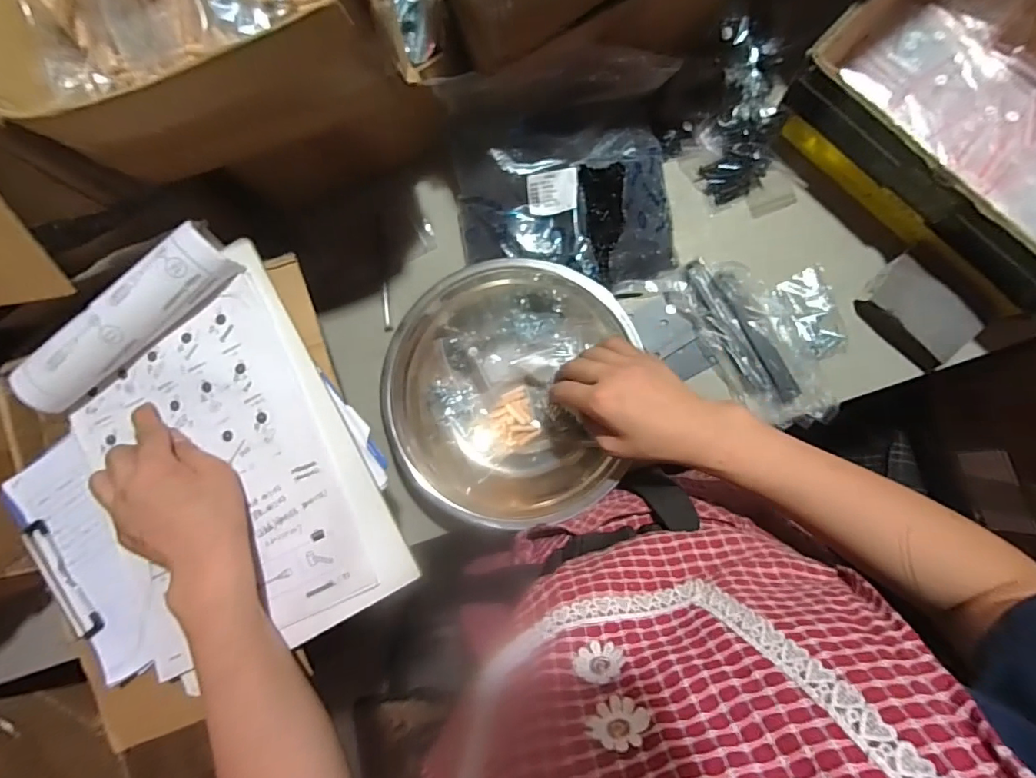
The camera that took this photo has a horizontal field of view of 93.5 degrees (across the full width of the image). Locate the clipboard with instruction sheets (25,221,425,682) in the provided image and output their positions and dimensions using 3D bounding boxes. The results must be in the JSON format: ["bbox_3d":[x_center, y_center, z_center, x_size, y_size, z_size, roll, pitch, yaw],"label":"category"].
[{"bbox_3d":[-0.260,0.064,0.404,0.233,0.043,0.326,-30,84,5],"label":"clipboard with instruction sheets"}]

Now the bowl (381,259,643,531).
[{"bbox_3d":[-0.010,-0.002,0.505,0.232,0.094,0.245,0,87,7],"label":"bowl"}]

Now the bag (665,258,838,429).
[{"bbox_3d":[0.235,-0.046,0.488,0.076,0.028,0.191,-34,84,4],"label":"bag"}]

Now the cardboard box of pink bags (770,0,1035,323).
[{"bbox_3d":[0.427,-0.241,0.441,0.230,0.092,0.303,-42,83,3],"label":"cardboard box of pink bags"}]

